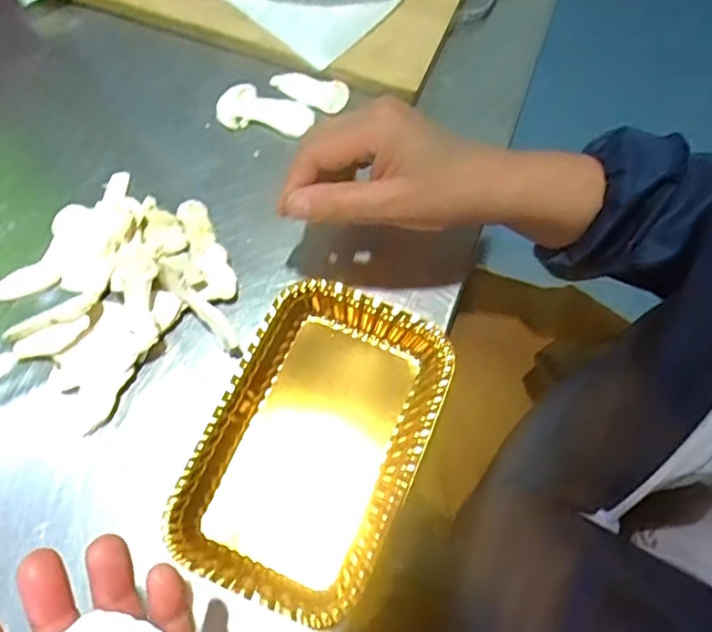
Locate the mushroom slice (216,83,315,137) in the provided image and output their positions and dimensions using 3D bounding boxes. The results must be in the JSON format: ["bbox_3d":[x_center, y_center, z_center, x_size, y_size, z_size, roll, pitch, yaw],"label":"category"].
[{"bbox_3d":[-0.072,-0.163,0.495,0.075,0.007,0.037,11,68,3],"label":"mushroom slice"}]

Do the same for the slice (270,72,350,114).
[{"bbox_3d":[-0.037,-0.184,0.507,0.066,0.010,0.030,15,68,5],"label":"slice"}]

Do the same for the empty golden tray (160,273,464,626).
[{"bbox_3d":[-0.023,0.076,0.388,0.123,0.035,0.189,22,69,7],"label":"empty golden tray"}]

